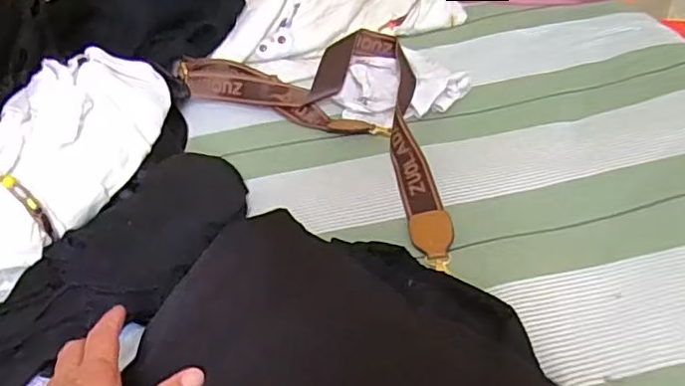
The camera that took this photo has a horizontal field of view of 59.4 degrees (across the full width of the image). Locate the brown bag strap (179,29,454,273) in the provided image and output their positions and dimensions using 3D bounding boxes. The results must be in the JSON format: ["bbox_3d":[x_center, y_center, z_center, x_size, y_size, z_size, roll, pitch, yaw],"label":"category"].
[{"bbox_3d":[0.021,-0.102,0.715,0.232,0.064,0.426,-34,45,-30],"label":"brown bag strap"}]

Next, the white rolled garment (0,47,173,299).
[{"bbox_3d":[-0.272,-0.045,0.592,0.100,0.096,0.284,5,40,16],"label":"white rolled garment"}]

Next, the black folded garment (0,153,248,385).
[{"bbox_3d":[-0.194,0.059,0.540,0.120,0.043,0.301,15,43,25],"label":"black folded garment"}]

